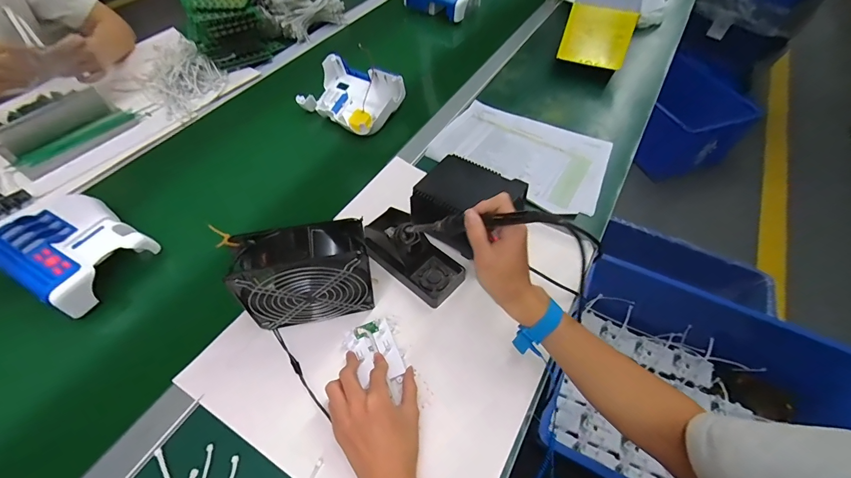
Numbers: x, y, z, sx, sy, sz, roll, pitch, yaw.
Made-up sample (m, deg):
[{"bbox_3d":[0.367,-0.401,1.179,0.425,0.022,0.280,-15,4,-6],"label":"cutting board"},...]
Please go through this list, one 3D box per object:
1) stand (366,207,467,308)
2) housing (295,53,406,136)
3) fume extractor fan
[{"bbox_3d":[-0.018,0.015,0.559,0.163,0.069,0.085,36,61,20],"label":"stand"},{"bbox_3d":[-0.151,-0.295,0.785,0.188,0.075,0.139,31,60,18],"label":"housing"},{"bbox_3d":[-0.147,0.050,0.476,0.152,0.149,0.067,-10,56,-9],"label":"fume extractor fan"}]

